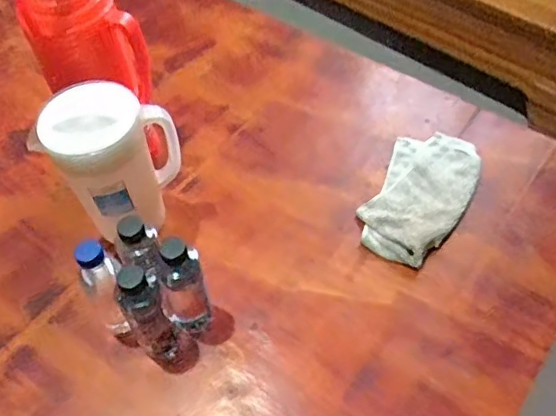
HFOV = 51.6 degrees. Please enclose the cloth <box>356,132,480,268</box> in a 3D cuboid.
[{"bbox_3d":[0.220,-0.026,0.890,0.137,0.037,0.244,23,60,19],"label":"cloth"}]

